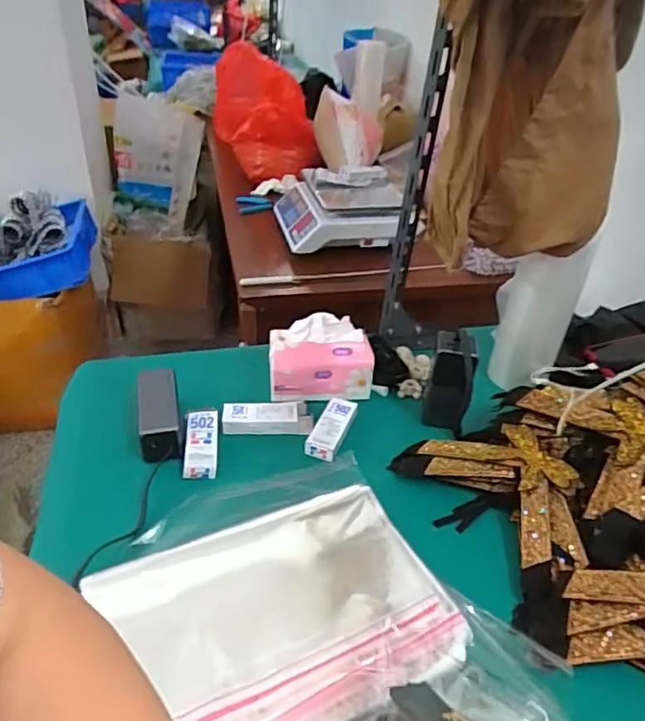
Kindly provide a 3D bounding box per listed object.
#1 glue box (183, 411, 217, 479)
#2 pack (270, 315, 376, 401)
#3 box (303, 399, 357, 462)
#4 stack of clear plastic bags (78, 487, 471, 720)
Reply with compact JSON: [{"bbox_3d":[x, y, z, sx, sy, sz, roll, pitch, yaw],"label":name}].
[{"bbox_3d":[-0.156,0.106,0.710,0.041,0.027,0.107,-2,36,-8],"label":"glue box"},{"bbox_3d":[-0.003,-0.002,0.813,0.151,0.099,0.103,1,36,-3],"label":"pack"},{"bbox_3d":[0.012,0.090,0.744,0.042,0.022,0.105,15,37,16],"label":"box"},{"bbox_3d":[-0.036,0.239,0.526,0.290,0.024,0.220,-15,40,-24],"label":"stack of clear plastic bags"}]

